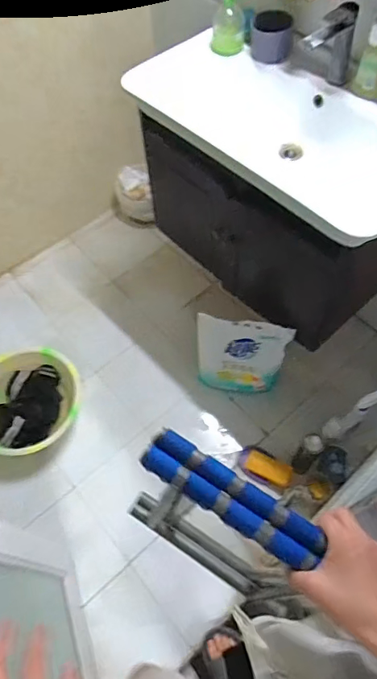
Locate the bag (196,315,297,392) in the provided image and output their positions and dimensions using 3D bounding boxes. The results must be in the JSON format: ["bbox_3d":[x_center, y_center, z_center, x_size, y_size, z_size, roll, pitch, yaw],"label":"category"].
[{"bbox_3d":[0.164,0.062,1.516,0.277,0.365,0.112,8,61,7],"label":"bag"}]

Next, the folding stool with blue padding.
[{"bbox_3d":[0.042,0.265,0.632,0.253,0.380,0.048,31,61,12],"label":"folding stool with blue padding"}]

